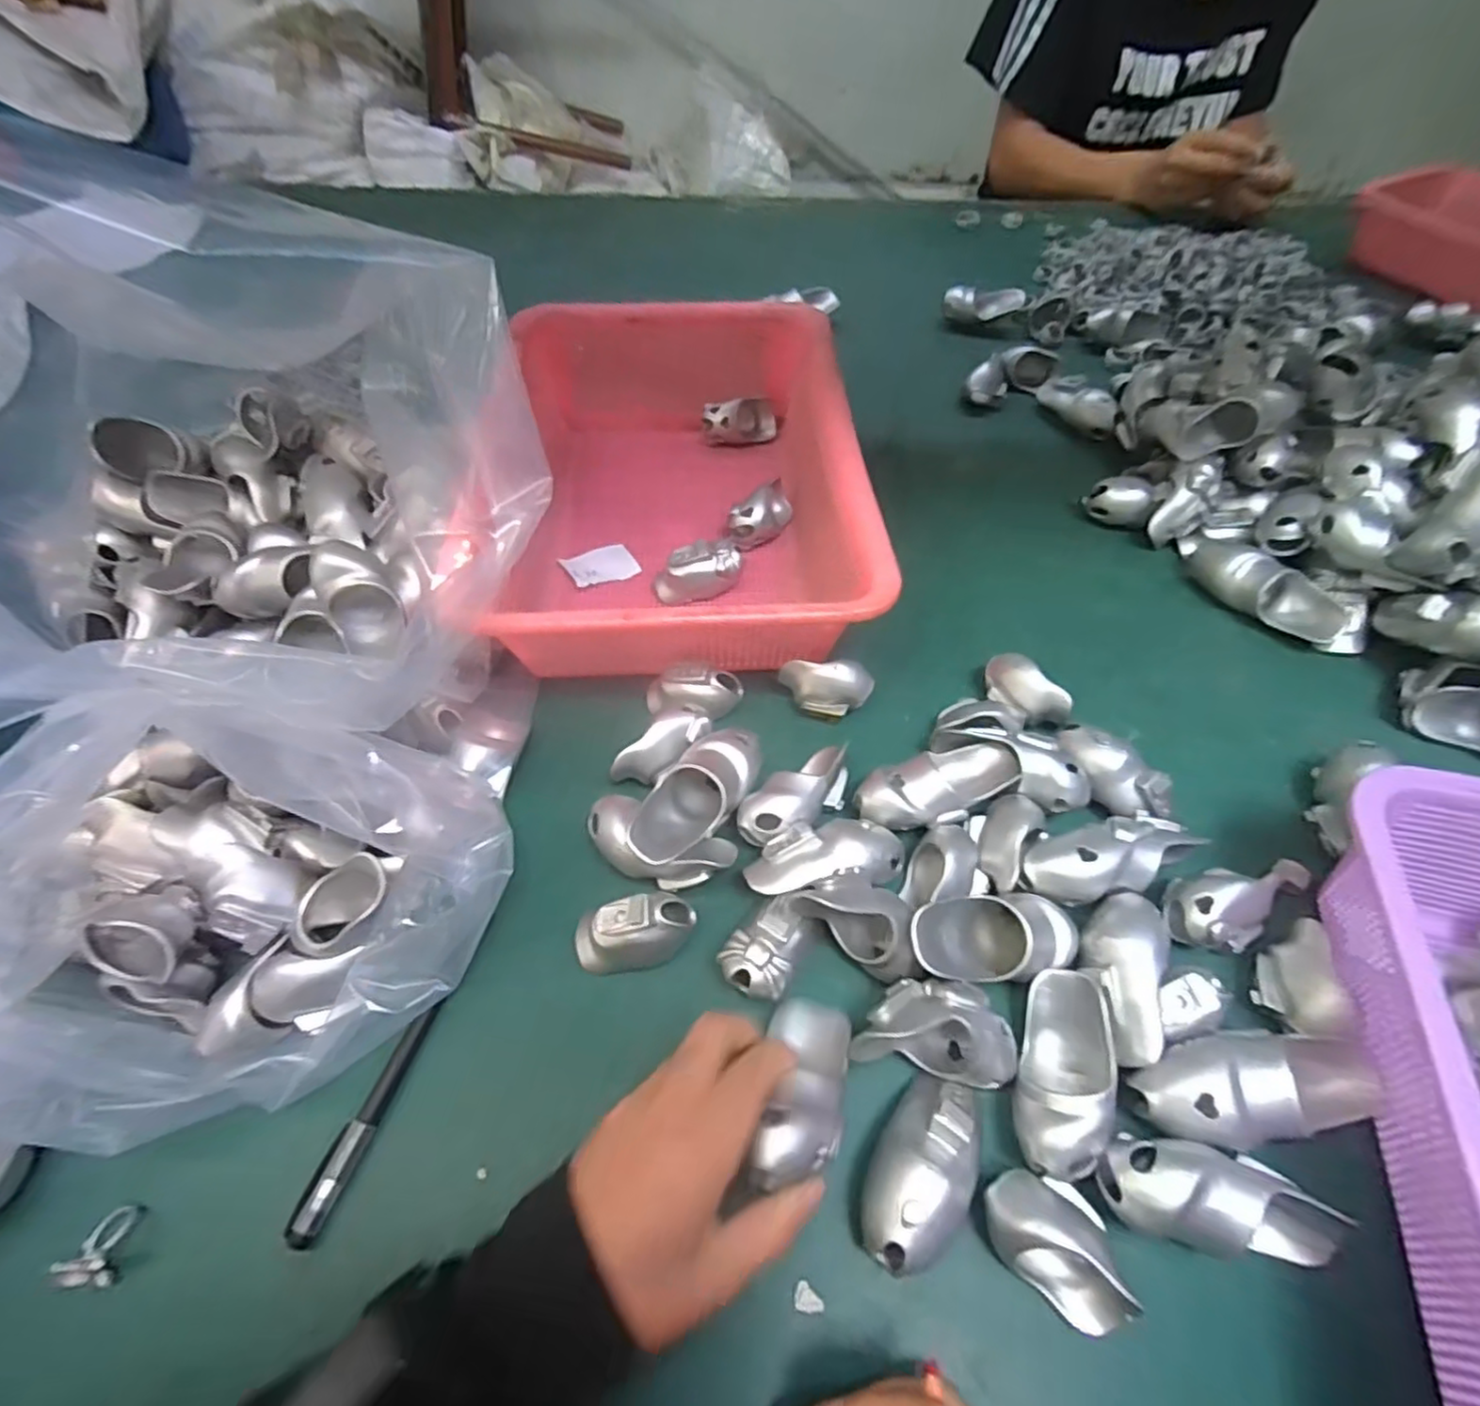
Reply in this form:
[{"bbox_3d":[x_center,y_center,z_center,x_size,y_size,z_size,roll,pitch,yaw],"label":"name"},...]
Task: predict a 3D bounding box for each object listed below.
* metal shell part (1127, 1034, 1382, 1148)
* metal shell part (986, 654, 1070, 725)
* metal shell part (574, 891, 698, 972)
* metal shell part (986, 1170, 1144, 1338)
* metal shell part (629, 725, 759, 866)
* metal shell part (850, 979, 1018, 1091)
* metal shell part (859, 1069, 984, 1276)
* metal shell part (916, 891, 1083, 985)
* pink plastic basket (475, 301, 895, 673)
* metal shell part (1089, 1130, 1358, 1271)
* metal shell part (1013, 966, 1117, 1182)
[{"bbox_3d":[0.222,0.164,0.287,0.102,0.032,0.038,-4,56,-4],"label":"metal shell part"},{"bbox_3d":[0.181,-0.007,0.425,0.032,0.019,0.057,-48,46,8],"label":"metal shell part"},{"bbox_3d":[-0.052,0.112,0.329,0.058,0.031,0.029,-6,56,-5],"label":"metal shell part"},{"bbox_3d":[0.125,0.211,0.263,0.057,0.038,0.035,35,62,21],"label":"metal shell part"},{"bbox_3d":[-0.022,0.052,0.368,0.041,0.028,0.092,26,59,16],"label":"metal shell part"},{"bbox_3d":[0.087,0.138,0.289,0.069,0.019,0.037,11,56,6],"label":"metal shell part"},{"bbox_3d":[0.075,0.191,0.276,0.037,0.033,0.071,30,60,18],"label":"metal shell part"},{"bbox_3d":[0.116,0.112,0.323,0.084,0.031,0.040,2,54,-17],"label":"metal shell part"},{"bbox_3d":[-0.036,-0.160,0.495,0.228,0.098,0.352,-2,56,-3],"label":"pink plastic basket"},{"bbox_3d":[0.193,0.197,0.264,0.094,0.030,0.033,19,56,-7],"label":"metal shell part"},{"bbox_3d":[0.141,0.159,0.292,0.033,0.030,0.079,14,56,8],"label":"metal shell part"}]

